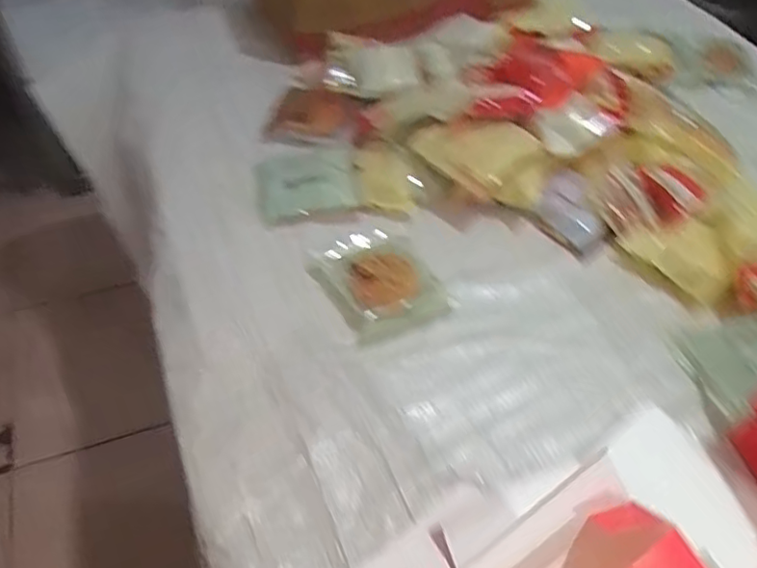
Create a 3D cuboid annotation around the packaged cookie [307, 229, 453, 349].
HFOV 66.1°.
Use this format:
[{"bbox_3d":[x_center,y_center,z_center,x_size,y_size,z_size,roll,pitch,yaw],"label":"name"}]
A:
[{"bbox_3d":[-0.002,-0.006,0.614,0.111,0.033,0.136,-20,55,-20],"label":"packaged cookie"}]

